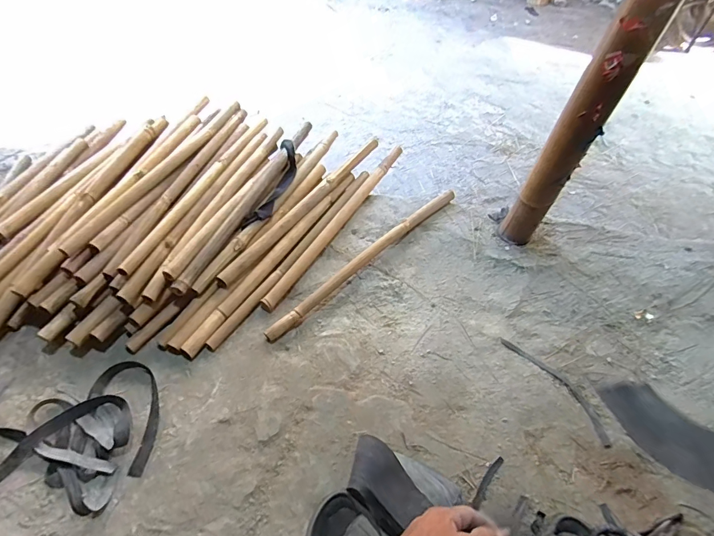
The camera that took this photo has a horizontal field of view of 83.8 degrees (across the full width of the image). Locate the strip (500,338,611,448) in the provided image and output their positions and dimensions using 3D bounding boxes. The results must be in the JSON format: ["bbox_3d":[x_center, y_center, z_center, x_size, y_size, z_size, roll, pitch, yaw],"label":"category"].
[{"bbox_3d":[0.410,0.236,0.814,0.052,0.007,0.262,-27,58,-21],"label":"strip"}]

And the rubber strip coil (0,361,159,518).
[{"bbox_3d":[-0.514,0.295,0.698,0.303,0.037,0.272,-11,52,-11],"label":"rubber strip coil"}]

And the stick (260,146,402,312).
[{"bbox_3d":[-0.038,-0.132,1.053,0.030,0.034,0.636,25,54,17],"label":"stick"}]

